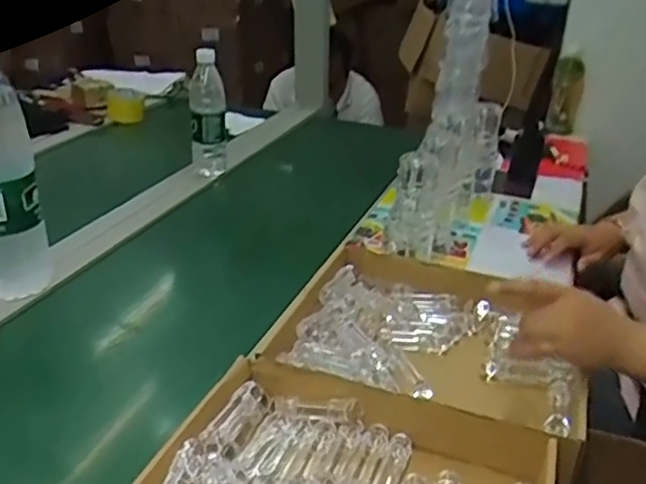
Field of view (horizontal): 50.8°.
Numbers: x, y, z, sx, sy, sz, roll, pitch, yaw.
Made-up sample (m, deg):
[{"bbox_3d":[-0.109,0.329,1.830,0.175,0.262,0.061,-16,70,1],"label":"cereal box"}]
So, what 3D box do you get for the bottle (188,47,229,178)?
[{"bbox_3d":[-0.215,-0.225,1.285,0.065,0.263,0.052,-2,27,-10],"label":"bottle"}]

